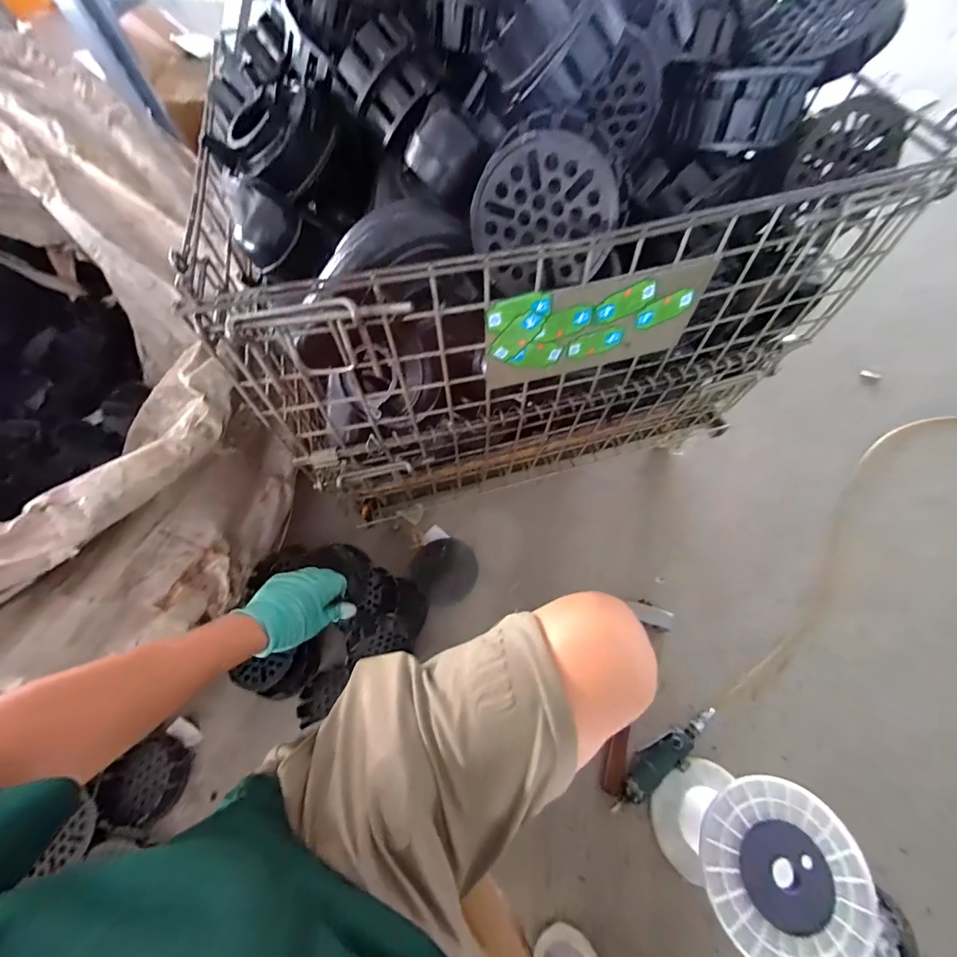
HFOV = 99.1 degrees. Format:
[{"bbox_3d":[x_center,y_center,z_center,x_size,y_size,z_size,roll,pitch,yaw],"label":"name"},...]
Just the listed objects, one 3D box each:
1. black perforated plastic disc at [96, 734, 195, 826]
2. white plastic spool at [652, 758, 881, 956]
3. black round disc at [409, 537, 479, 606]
[{"bbox_3d":[-0.589,0.532,0.722,0.137,0.027,0.123,4,63,4],"label":"black perforated plastic disc"},{"bbox_3d":[0.375,0.530,0.594,0.174,0.241,0.181,-1,63,2],"label":"white plastic spool"},{"bbox_3d":[-0.072,0.195,0.879,0.139,0.008,0.134,-5,74,17],"label":"black round disc"}]

